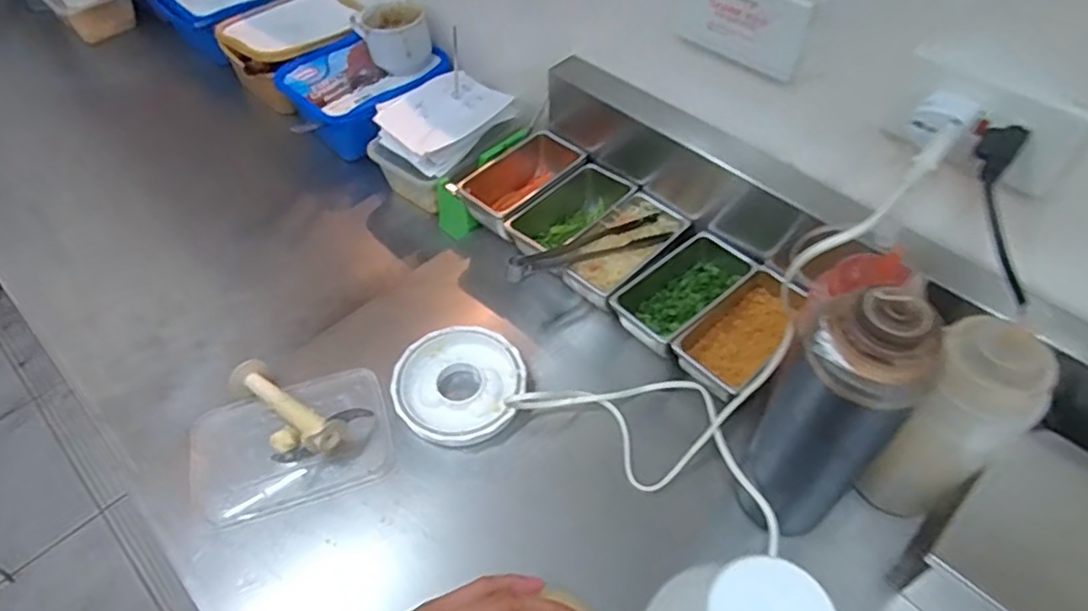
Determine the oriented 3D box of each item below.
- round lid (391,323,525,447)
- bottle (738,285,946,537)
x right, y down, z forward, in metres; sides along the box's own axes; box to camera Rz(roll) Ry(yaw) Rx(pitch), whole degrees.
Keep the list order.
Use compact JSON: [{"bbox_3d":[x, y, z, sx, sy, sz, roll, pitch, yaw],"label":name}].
[{"bbox_3d":[-0.080,0.075,0.639,0.120,0.024,0.114,-1,52,1],"label":"round lid"},{"bbox_3d":[0.197,0.080,0.473,0.072,0.250,0.071,-4,52,-2],"label":"bottle"}]

